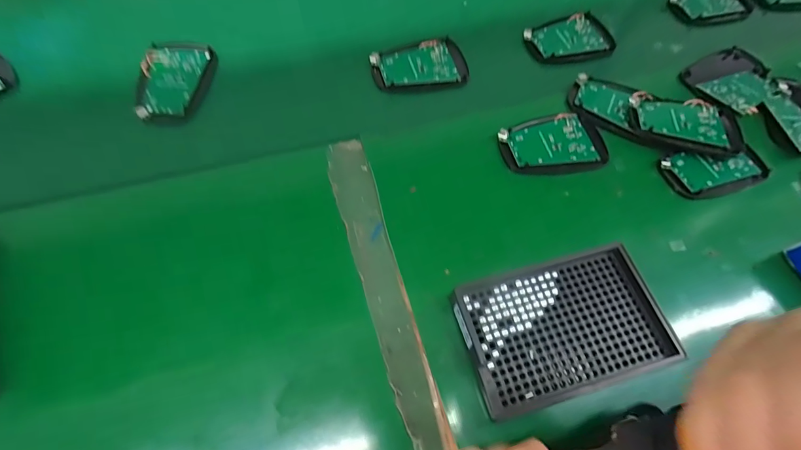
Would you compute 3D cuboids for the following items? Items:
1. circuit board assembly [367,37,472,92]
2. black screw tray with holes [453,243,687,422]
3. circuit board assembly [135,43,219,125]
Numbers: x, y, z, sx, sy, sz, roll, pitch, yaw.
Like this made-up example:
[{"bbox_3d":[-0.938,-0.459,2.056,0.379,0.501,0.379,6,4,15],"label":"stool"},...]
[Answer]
[{"bbox_3d":[0.019,-0.165,0.410,0.096,0.011,0.059,-11,67,-10],"label":"circuit board assembly"},{"bbox_3d":[0.114,0.072,0.284,0.137,0.022,0.090,-13,66,-10],"label":"black screw tray with holes"},{"bbox_3d":[-0.220,-0.136,0.381,0.063,0.017,0.090,7,65,-2],"label":"circuit board assembly"}]

